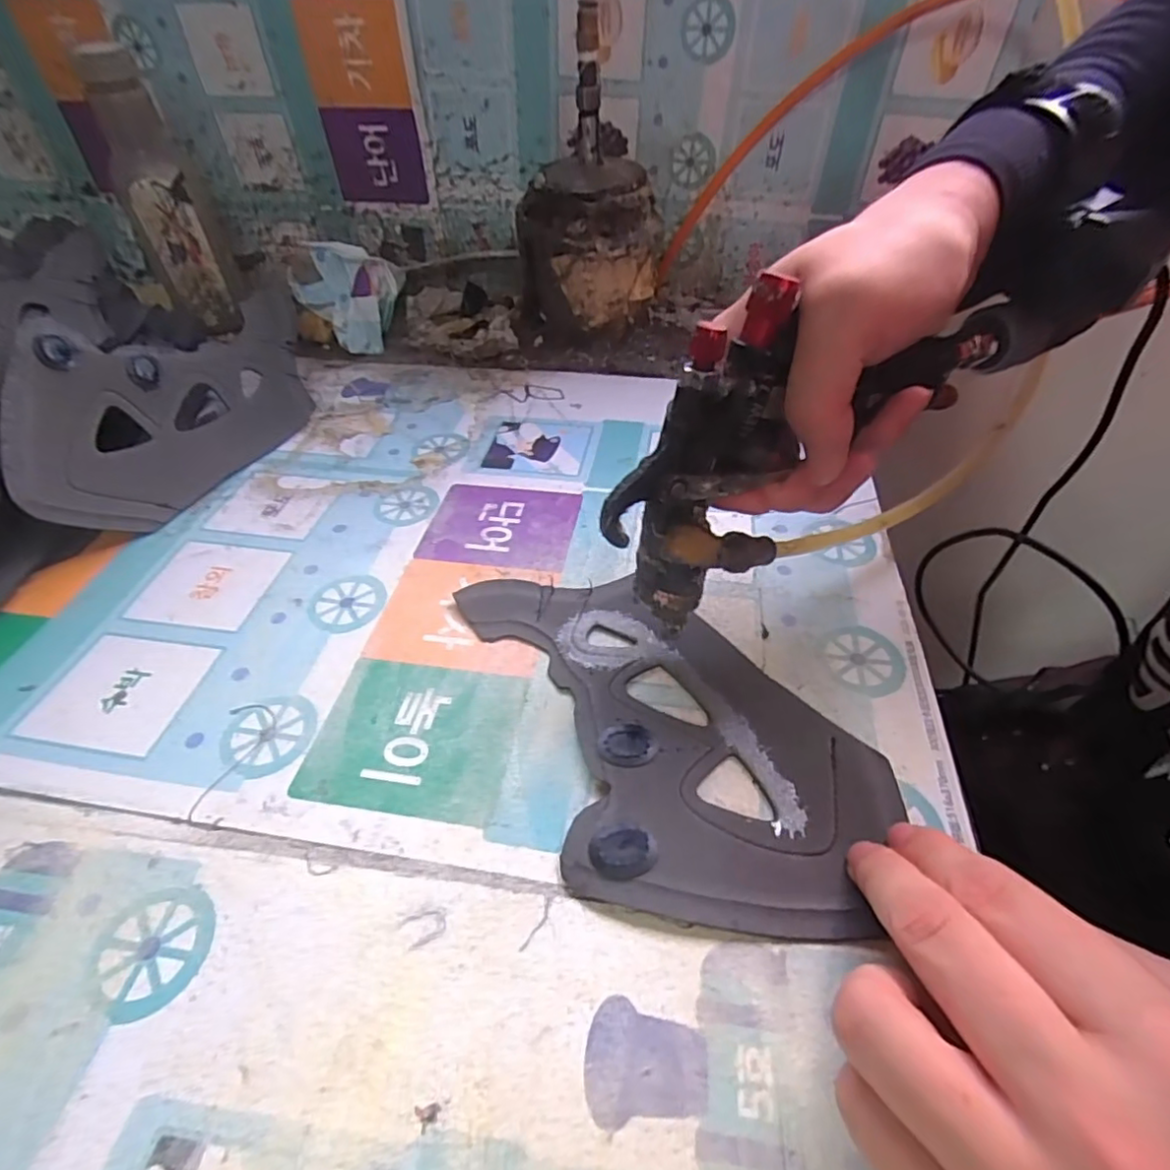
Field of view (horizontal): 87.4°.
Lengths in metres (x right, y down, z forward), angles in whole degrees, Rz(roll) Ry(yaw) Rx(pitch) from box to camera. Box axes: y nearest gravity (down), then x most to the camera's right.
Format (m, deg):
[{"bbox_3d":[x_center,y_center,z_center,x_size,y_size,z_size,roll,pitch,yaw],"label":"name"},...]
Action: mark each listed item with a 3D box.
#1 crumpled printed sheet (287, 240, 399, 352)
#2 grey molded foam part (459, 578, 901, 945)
[{"bbox_3d":[-0.204,-0.248,0.523,0.073,0.075,0.062,25,51,24],"label":"crumpled printed sheet"},{"bbox_3d":[0.035,0.053,0.266,0.125,0.009,0.197,-18,48,-15],"label":"grey molded foam part"}]

